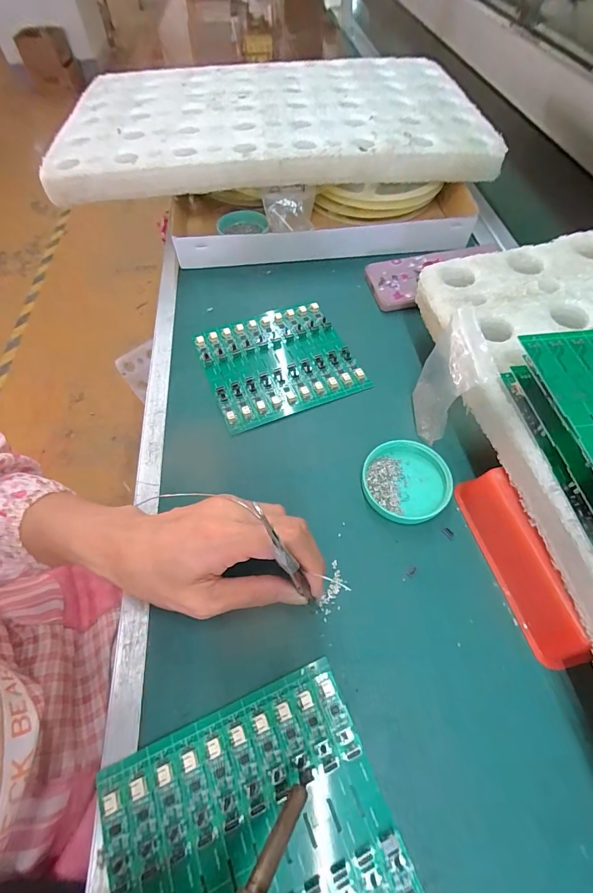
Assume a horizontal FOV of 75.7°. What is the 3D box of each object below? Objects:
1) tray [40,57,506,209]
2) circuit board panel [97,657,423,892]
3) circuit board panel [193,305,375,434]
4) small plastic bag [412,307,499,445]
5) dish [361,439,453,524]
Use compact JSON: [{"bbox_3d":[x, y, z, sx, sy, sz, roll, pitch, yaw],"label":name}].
[{"bbox_3d":[-0.039,-0.465,0.534,0.545,0.035,0.347,-5,58,1],"label":"tray"},{"bbox_3d":[-0.018,0.206,0.189,0.136,0.006,0.131,-20,60,-13],"label":"circuit board panel"},{"bbox_3d":[-0.018,-0.084,0.372,0.136,0.007,0.128,-20,60,-11],"label":"circuit board panel"},{"bbox_3d":[0.117,-0.052,0.297,0.028,0.086,0.062,-4,58,-1],"label":"small plastic bag"},{"bbox_3d":[0.085,0.026,0.297,0.066,0.010,0.064,0,58,1],"label":"dish"}]

